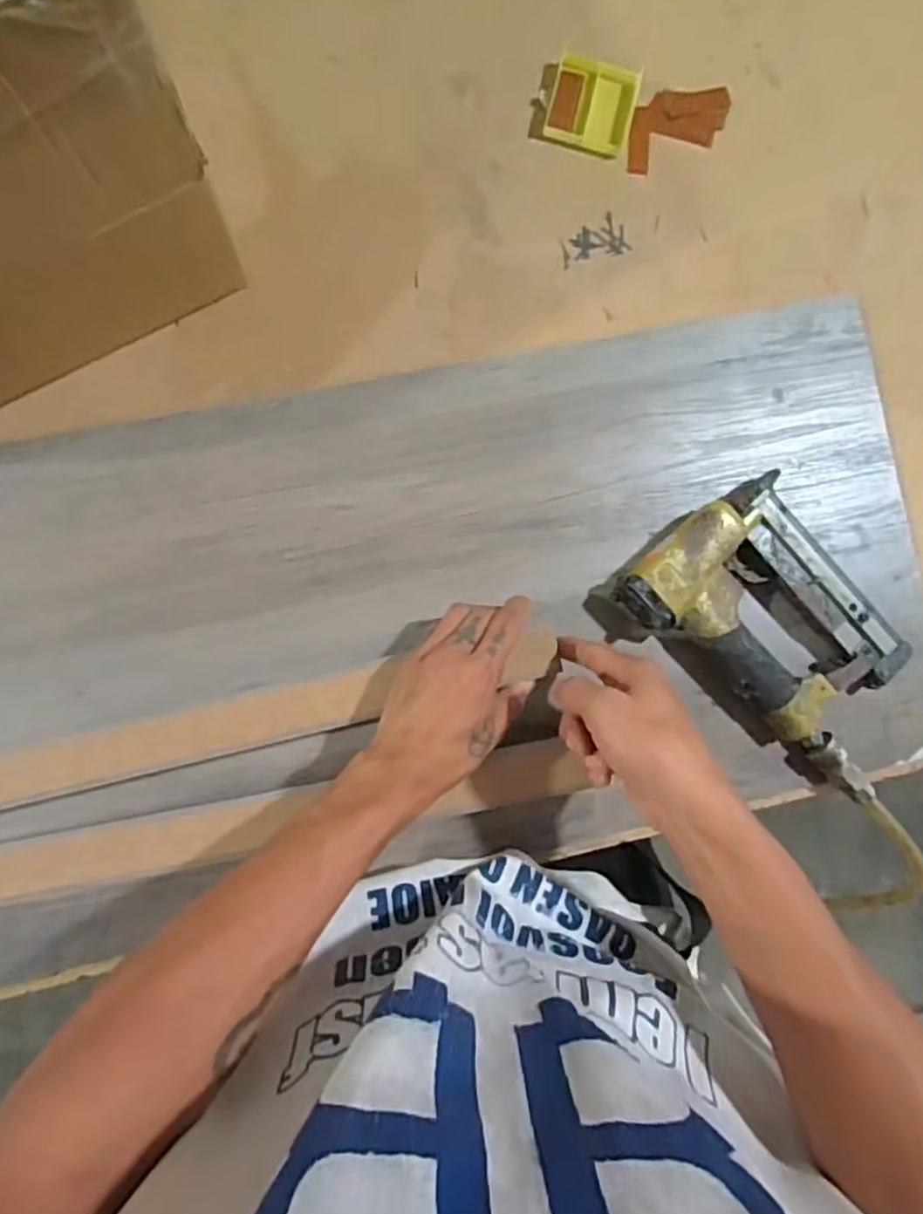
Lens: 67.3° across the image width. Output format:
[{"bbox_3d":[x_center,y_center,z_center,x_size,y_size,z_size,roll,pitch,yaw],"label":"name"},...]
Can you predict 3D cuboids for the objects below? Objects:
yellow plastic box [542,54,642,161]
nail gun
[{"bbox_3d":[0.100,-0.386,0.534,0.061,0.017,0.059,14,85,-5],"label":"yellow plastic box"},{"bbox_3d":[0.249,0.016,0.518,0.243,0.041,0.155,39,84,-2],"label":"nail gun"}]

